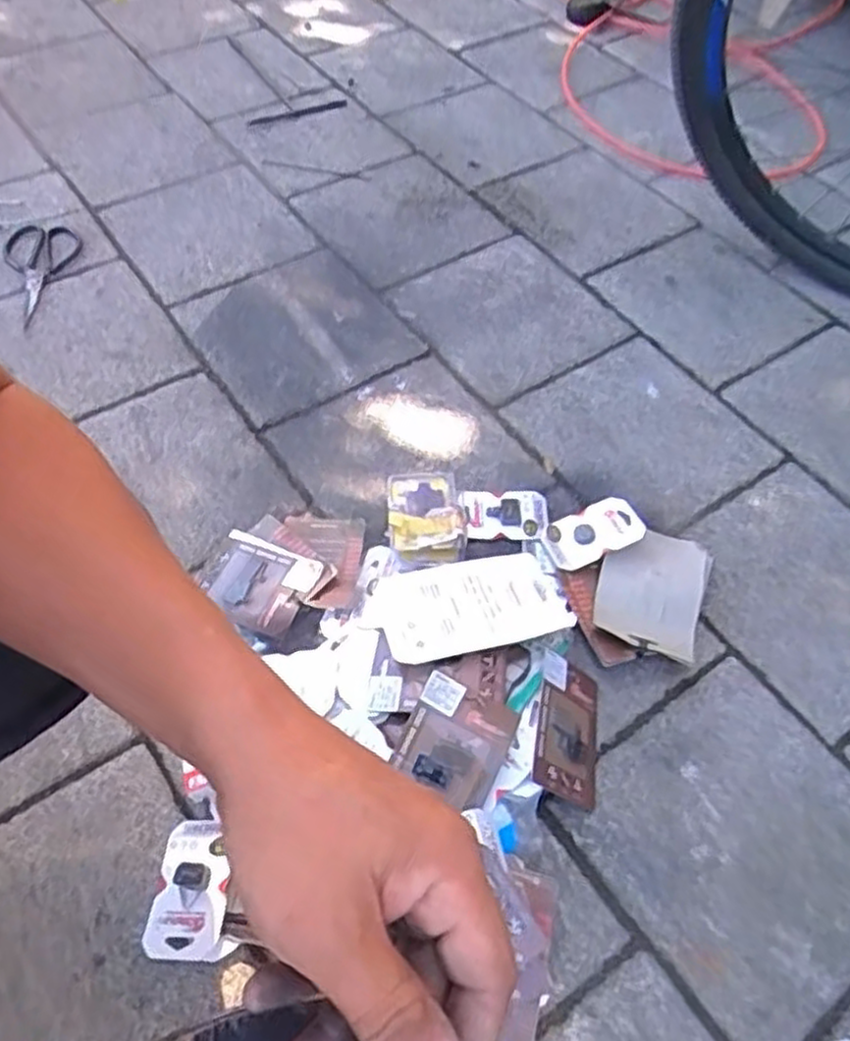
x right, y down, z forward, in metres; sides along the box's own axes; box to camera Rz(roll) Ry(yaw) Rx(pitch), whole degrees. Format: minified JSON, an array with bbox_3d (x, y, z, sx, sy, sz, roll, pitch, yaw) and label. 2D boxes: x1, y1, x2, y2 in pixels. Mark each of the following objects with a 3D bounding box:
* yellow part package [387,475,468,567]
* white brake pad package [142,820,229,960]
[{"bbox_3d":[0.001,-0.004,0.792,0.077,0.035,0.113,-2,55,-4],"label":"yellow part package"},{"bbox_3d":[-0.183,0.288,0.595,0.058,0.020,0.096,5,55,0],"label":"white brake pad package"}]

